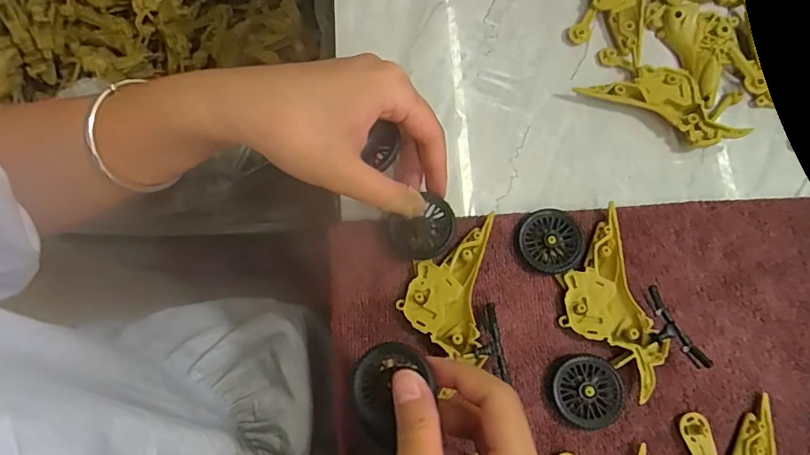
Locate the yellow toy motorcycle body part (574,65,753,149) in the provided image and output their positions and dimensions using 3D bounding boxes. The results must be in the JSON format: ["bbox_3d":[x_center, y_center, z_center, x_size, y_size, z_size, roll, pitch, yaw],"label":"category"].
[{"bbox_3d":[0.162,-0.079,0.313,0.099,0.015,0.047,20,76,5],"label":"yellow toy motorcycle body part"}]

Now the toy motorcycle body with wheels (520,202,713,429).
[{"bbox_3d":[0.102,0.042,0.276,0.075,0.015,0.111,-23,77,-6],"label":"toy motorcycle body with wheels"}]

